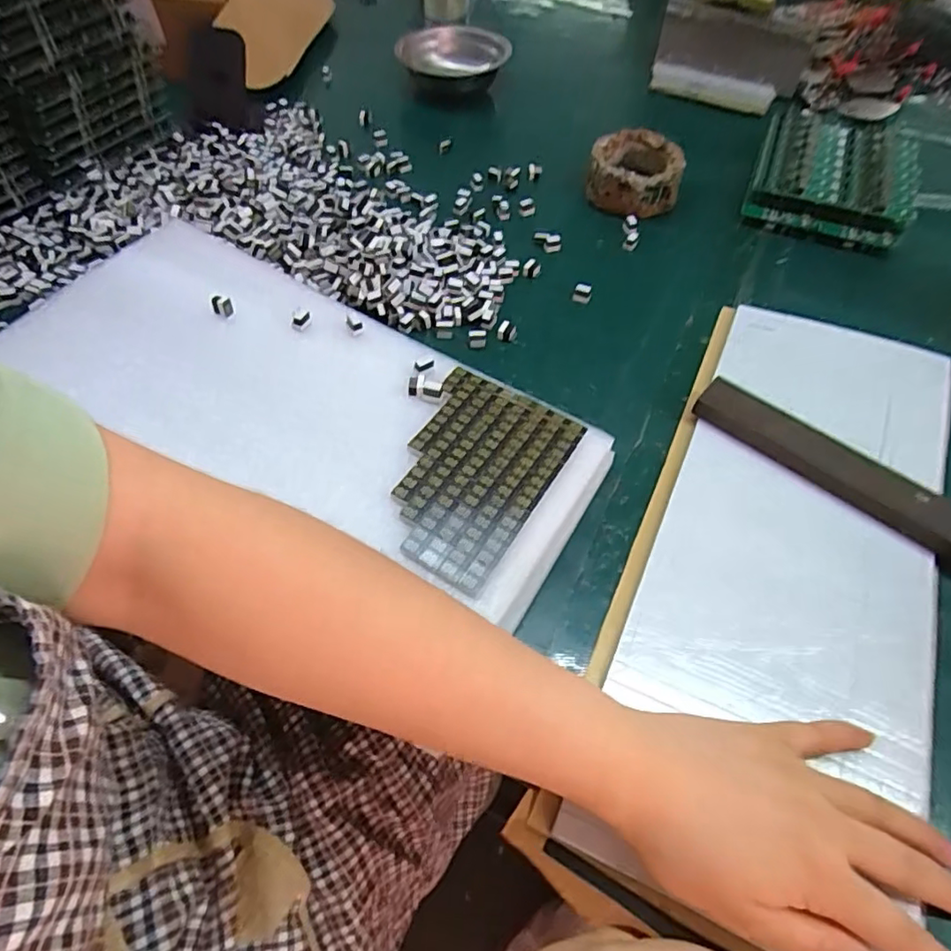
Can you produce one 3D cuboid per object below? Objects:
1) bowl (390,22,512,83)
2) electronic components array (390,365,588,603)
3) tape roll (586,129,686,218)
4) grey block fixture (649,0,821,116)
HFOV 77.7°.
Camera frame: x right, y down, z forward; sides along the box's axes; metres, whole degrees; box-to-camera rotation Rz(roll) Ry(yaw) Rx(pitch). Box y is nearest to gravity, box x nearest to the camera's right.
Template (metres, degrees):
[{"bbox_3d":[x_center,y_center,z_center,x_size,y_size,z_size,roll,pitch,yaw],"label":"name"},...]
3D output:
[{"bbox_3d":[-0.030,-0.490,0.693,0.117,0.044,0.123,1,56,-1],"label":"bowl"},{"bbox_3d":[-0.003,-0.003,0.348,0.089,0.004,0.131,27,59,16],"label":"electronic components array"},{"bbox_3d":[0.150,-0.287,0.561,0.086,0.040,0.089,11,55,6],"label":"tape roll"},{"bbox_3d":[0.290,-0.487,0.675,0.166,0.100,0.055,24,59,14],"label":"grey block fixture"}]

